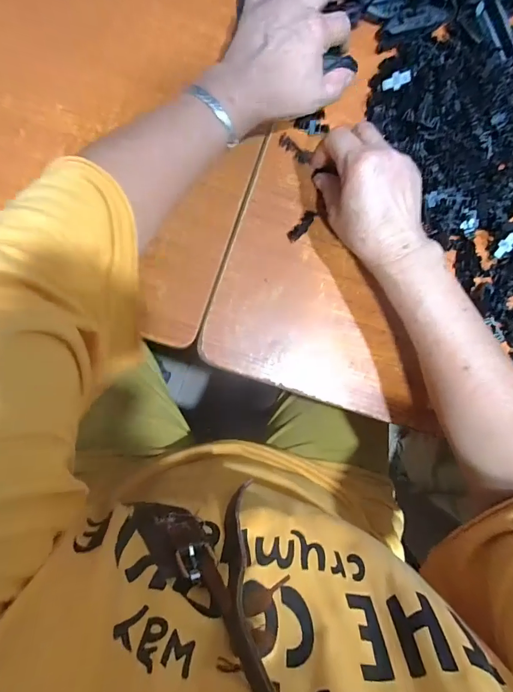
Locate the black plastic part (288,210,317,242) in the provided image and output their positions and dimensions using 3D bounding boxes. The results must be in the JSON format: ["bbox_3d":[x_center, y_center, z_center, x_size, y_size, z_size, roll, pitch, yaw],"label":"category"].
[{"bbox_3d":[0.045,-0.118,0.376,0.013,0.011,0.036,39,83,-3],"label":"black plastic part"}]

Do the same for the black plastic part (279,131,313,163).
[{"bbox_3d":[0.038,-0.196,0.384,0.037,0.005,0.013,38,83,-7],"label":"black plastic part"}]

